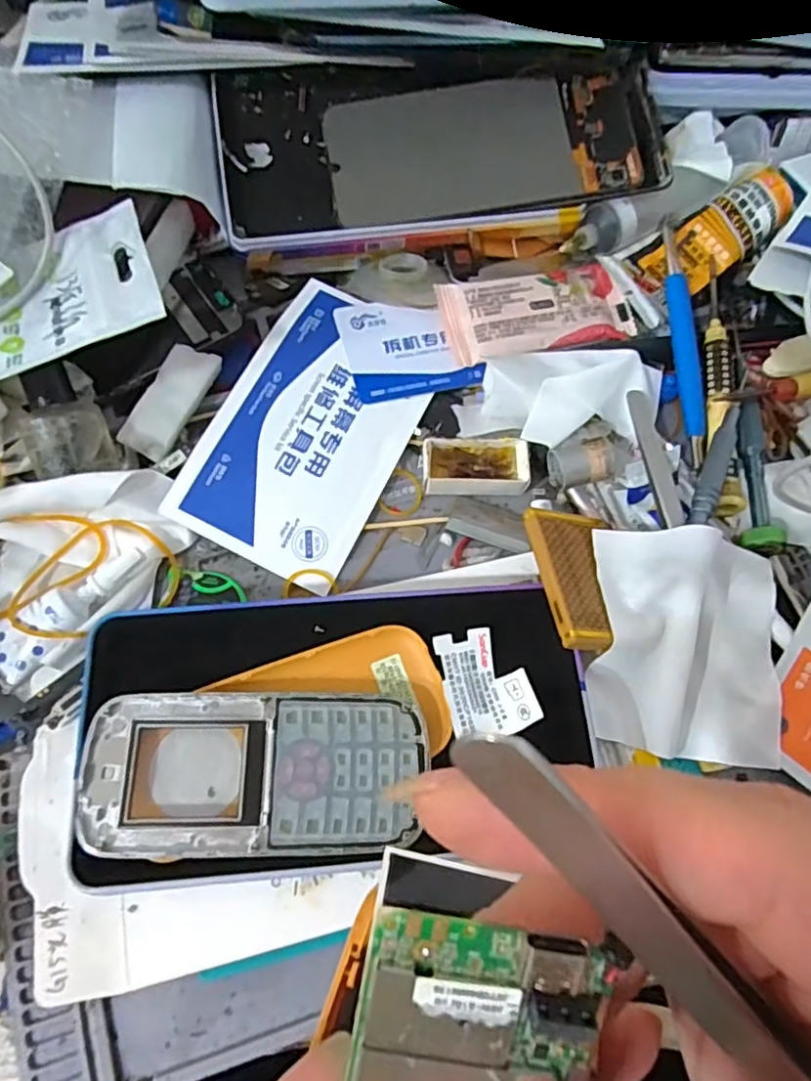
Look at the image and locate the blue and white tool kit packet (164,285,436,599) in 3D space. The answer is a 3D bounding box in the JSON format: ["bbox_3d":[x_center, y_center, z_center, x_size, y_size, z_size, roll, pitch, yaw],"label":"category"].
[{"bbox_3d":[-0.041,-0.052,0.285,0.081,0.005,0.133,28,75,-1],"label":"blue and white tool kit packet"}]

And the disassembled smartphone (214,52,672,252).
[{"bbox_3d":[0.017,-0.203,0.312,0.216,0.015,0.097,-6,81,1],"label":"disassembled smartphone"}]

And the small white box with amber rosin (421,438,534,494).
[{"bbox_3d":[0.033,-0.034,0.284,0.048,0.012,0.023,-1,68,-3],"label":"small white box with amber rosin"}]

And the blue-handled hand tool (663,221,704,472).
[{"bbox_3d":[0.137,-0.099,0.304,0.010,0.005,0.125,-2,82,-4],"label":"blue-handled hand tool"}]

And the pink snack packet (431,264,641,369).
[{"bbox_3d":[0.066,-0.115,0.309,0.094,0.014,0.039,-15,70,-9],"label":"pink snack packet"}]

